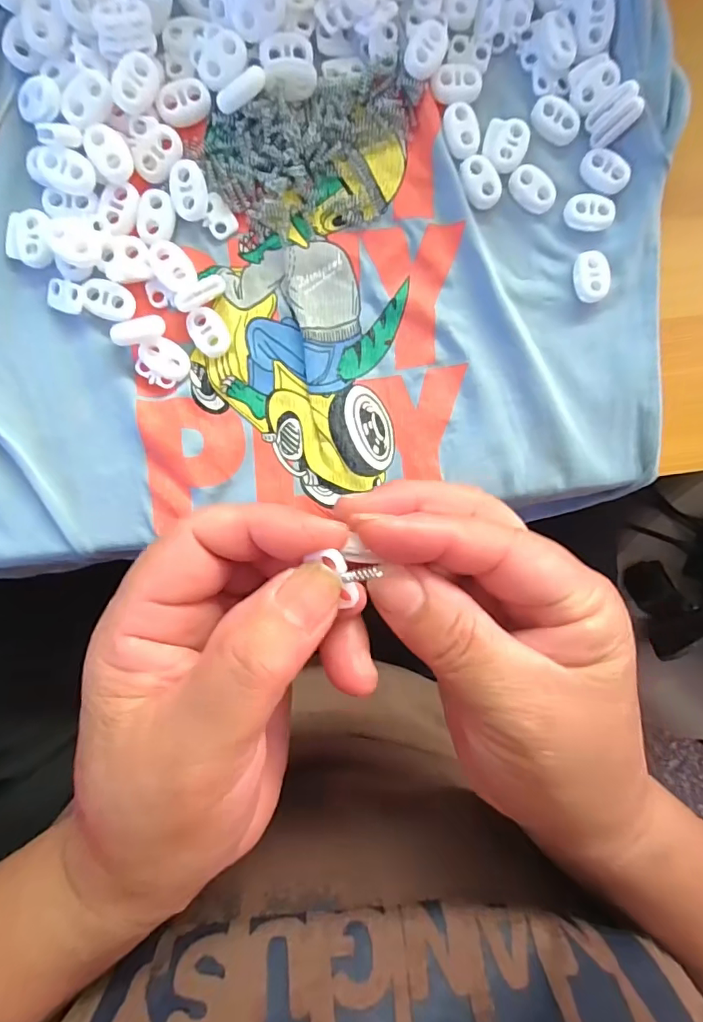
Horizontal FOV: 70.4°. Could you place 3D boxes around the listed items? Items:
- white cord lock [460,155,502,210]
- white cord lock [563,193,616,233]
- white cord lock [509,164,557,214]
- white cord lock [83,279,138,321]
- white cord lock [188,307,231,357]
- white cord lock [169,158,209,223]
[{"bbox_3d":[0.057,-0.145,0.219,0.015,0.004,0.022,-42,97,-1],"label":"white cord lock"},{"bbox_3d":[0.108,-0.135,0.224,0.022,0.004,0.016,-4,95,-5],"label":"white cord lock"},{"bbox_3d":[0.081,-0.144,0.223,0.023,0.006,0.014,43,90,-8],"label":"white cord lock"},{"bbox_3d":[-0.102,-0.089,0.211,0.020,0.004,0.016,24,92,-7],"label":"white cord lock"},{"bbox_3d":[-0.061,-0.077,0.214,0.016,0.004,0.022,-24,97,-3],"label":"white cord lock"},{"bbox_3d":[-0.068,-0.134,0.208,0.015,0.008,0.023,-7,96,-5],"label":"white cord lock"}]

